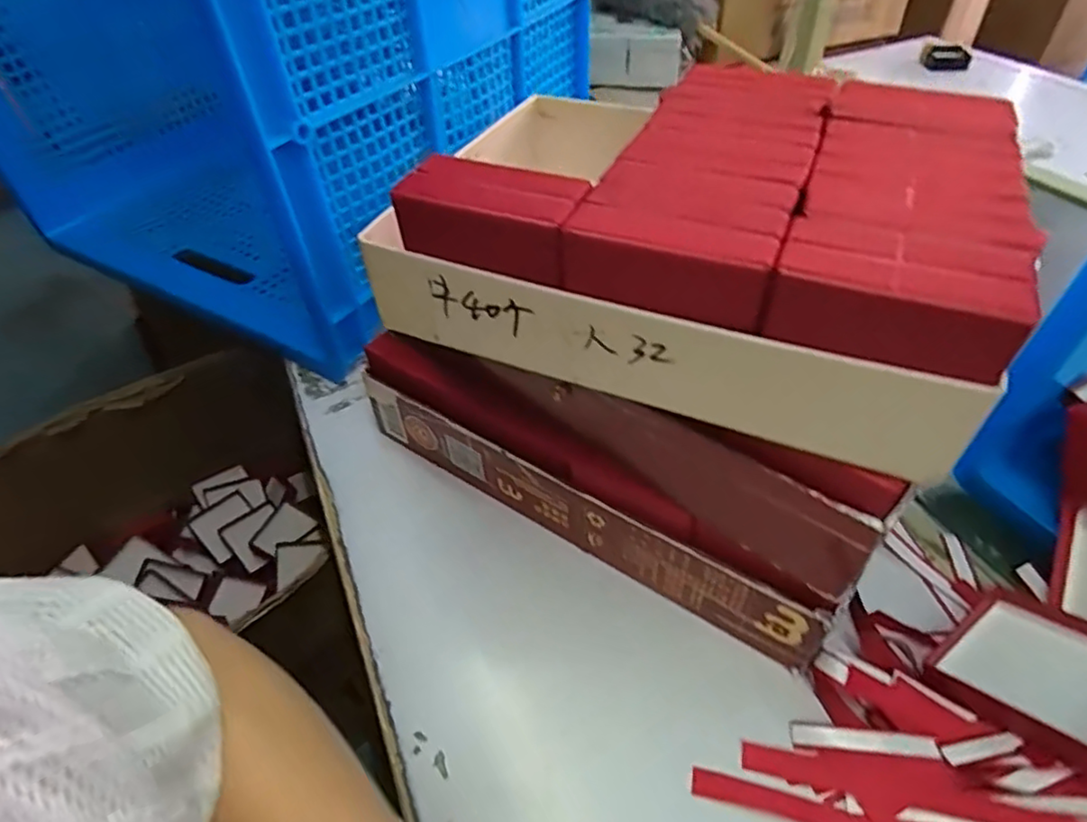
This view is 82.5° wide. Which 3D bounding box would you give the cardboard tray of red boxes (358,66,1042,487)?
[{"bbox_3d":[0.077,-0.105,0.345,0.301,0.107,0.196,17,48,18],"label":"cardboard tray of red boxes"}]

